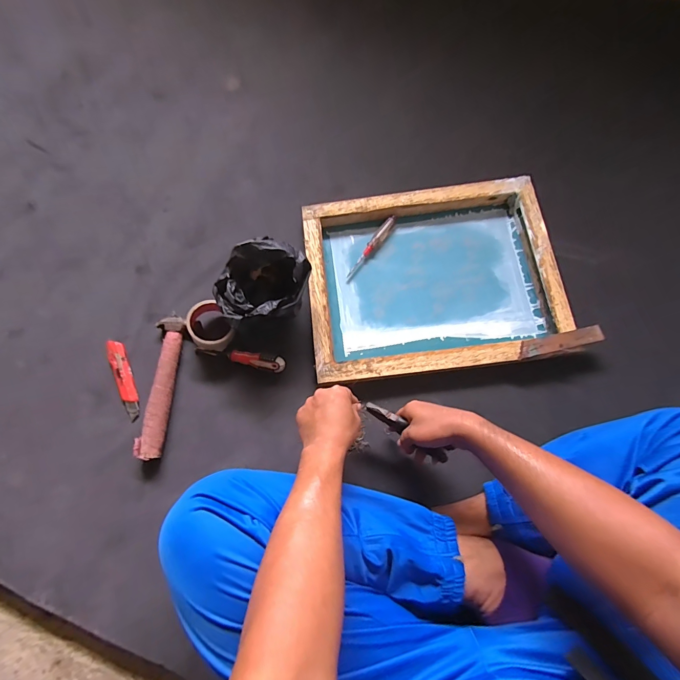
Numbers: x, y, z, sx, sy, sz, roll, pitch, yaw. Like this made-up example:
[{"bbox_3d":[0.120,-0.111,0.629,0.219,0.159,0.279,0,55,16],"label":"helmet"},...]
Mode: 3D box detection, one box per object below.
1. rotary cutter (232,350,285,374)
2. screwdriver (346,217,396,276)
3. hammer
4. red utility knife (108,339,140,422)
[{"bbox_3d":[-0.156,0.039,0.688,0.108,0.021,0.030,11,74,6],"label":"rotary cutter"},{"bbox_3d":[0.069,-0.199,0.754,0.022,0.024,0.164,34,78,11],"label":"screwdriver"},{"bbox_3d":[-0.334,0.081,0.675,0.049,0.035,0.268,2,74,0],"label":"hammer"},{"bbox_3d":[-0.414,0.075,0.695,0.030,0.011,0.160,-22,74,-4],"label":"red utility knife"}]

